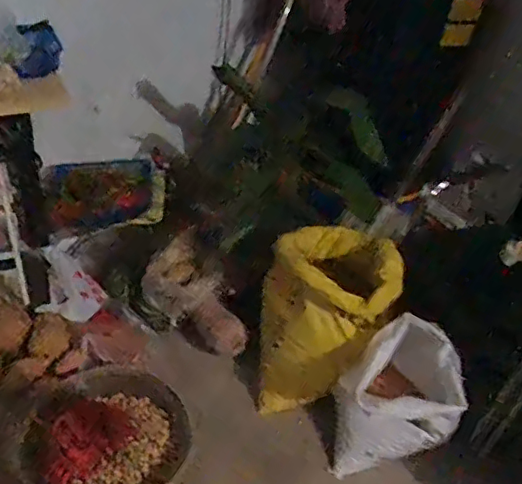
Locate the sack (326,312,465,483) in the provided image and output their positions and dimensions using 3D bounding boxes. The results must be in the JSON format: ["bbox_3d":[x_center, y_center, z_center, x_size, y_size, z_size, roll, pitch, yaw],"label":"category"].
[{"bbox_3d":[0.329,0.399,1.492,0.253,0.343,0.253,4,38,-4],"label":"sack"}]

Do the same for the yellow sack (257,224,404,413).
[{"bbox_3d":[0.177,0.203,1.601,0.328,0.400,0.360,4,38,-4],"label":"yellow sack"}]

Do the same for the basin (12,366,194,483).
[{"bbox_3d":[-0.426,0.498,1.521,0.395,0.120,0.431,4,38,-3],"label":"basin"}]

